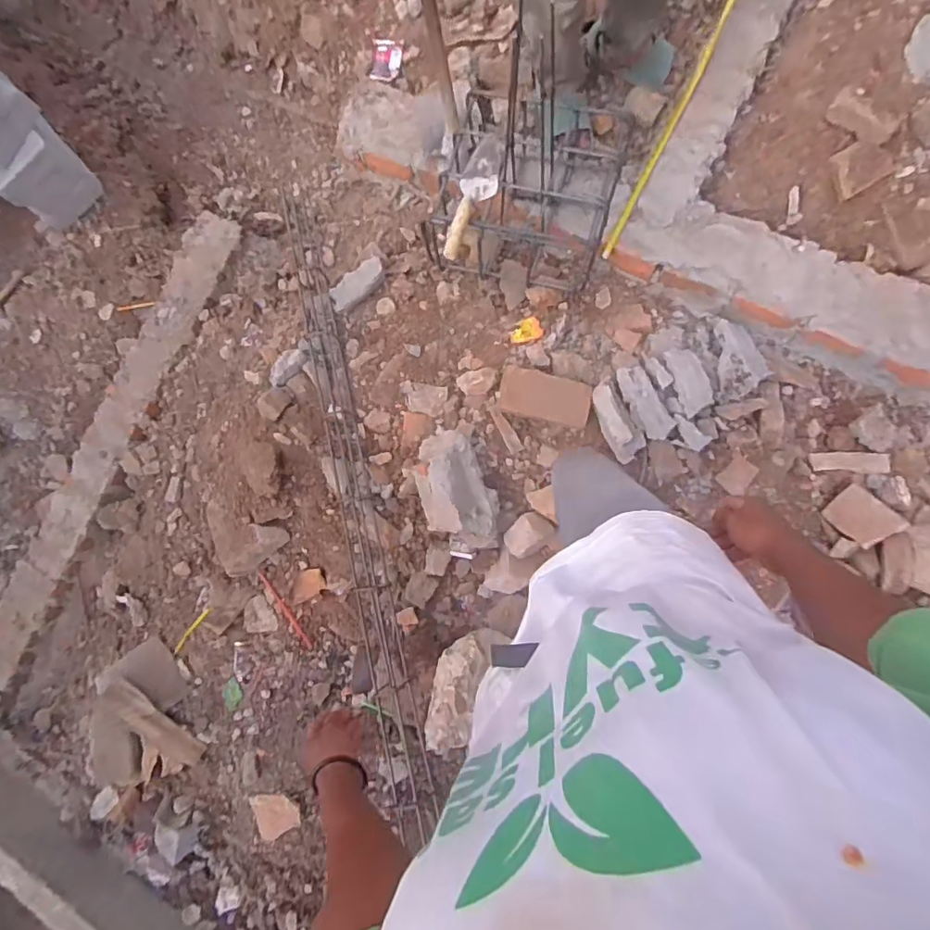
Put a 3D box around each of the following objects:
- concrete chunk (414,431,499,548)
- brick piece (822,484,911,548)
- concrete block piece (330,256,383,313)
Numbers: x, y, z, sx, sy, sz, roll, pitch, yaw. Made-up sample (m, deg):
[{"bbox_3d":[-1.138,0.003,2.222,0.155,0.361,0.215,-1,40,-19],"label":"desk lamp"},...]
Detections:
[{"bbox_3d":[-0.021,0.058,1.281,0.168,0.127,0.291,-15,81,8],"label":"concrete chunk"},{"bbox_3d":[0.895,0.119,1.196,0.129,0.021,0.102,52,123,29],"label":"brick piece"},{"bbox_3d":[-0.273,-0.460,1.352,0.165,0.031,0.070,-39,83,7],"label":"concrete block piece"}]

